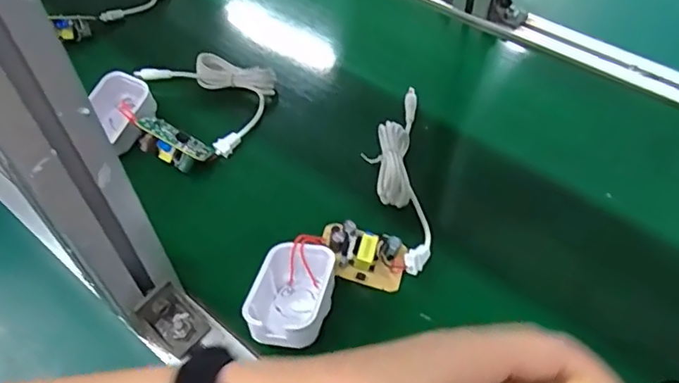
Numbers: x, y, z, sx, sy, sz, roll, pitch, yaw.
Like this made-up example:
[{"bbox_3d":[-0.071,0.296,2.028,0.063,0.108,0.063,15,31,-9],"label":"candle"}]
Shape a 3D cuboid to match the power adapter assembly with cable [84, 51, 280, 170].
[{"bbox_3d":[-0.139,-0.076,0.489,0.129,0.050,0.128,15,51,11],"label":"power adapter assembly with cable"}]

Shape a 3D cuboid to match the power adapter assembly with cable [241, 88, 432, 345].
[{"bbox_3d":[0.034,0.014,0.409,0.088,0.032,0.267,25,54,18],"label":"power adapter assembly with cable"}]

